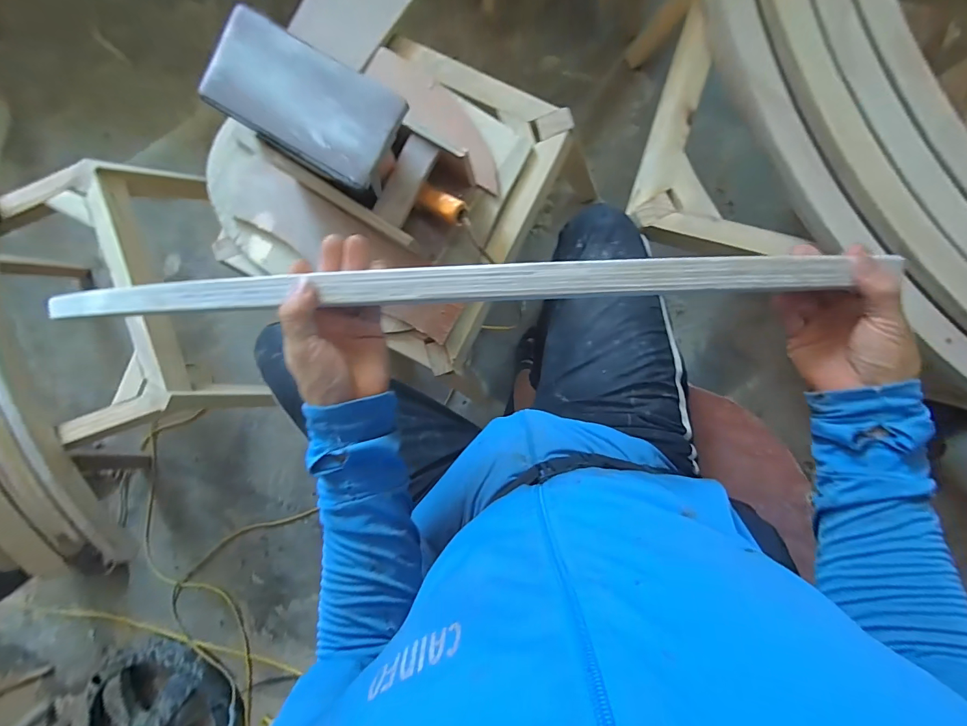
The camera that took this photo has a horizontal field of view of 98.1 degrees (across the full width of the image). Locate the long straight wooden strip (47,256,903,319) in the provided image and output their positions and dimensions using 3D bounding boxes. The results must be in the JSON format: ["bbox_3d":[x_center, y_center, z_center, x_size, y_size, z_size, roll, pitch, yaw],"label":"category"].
[{"bbox_3d":[-0.079,-0.061,0.361,0.735,0.076,0.026,-1,93,8],"label":"long straight wooden strip"}]

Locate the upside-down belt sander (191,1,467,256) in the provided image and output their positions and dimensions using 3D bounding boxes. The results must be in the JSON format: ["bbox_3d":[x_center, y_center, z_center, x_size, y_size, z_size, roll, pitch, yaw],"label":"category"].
[{"bbox_3d":[-0.163,-0.269,0.535,0.299,0.158,0.130,31,96,4],"label":"upside-down belt sander"}]

